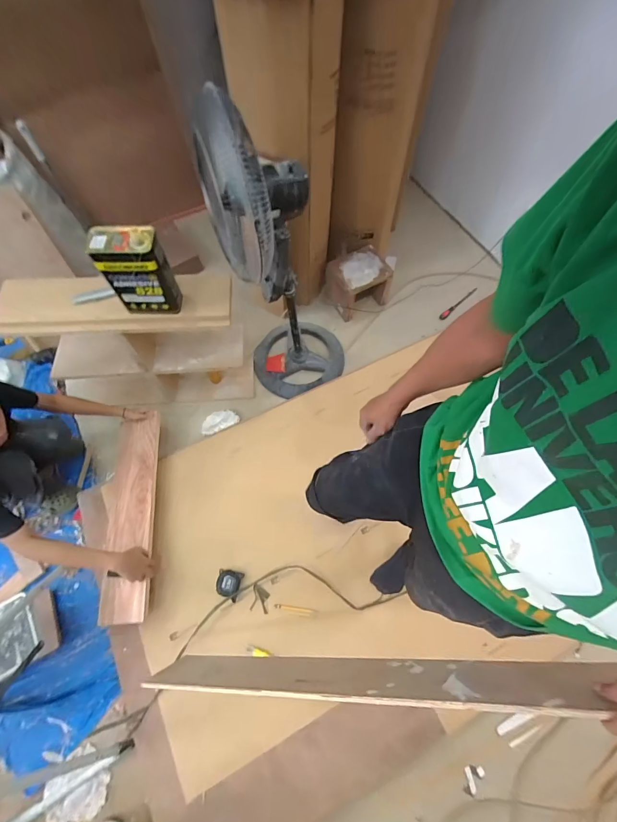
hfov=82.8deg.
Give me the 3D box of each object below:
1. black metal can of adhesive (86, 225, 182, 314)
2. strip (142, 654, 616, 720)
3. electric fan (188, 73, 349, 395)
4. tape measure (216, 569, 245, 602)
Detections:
[{"bbox_3d":[-0.486,-0.397,1.006,0.172,0.242,0.095,-6,66,-3],"label":"black metal can of adhesive"},{"bbox_3d":[0.068,0.519,0.688,0.892,0.144,0.016,-15,77,21],"label":"strip"},{"bbox_3d":[-0.038,-0.439,1.221,0.367,1.106,0.423,31,70,13],"label":"electric fan"},{"bbox_3d":[-0.282,0.604,1.215,0.089,0.039,0.093,13,67,6],"label":"tape measure"}]

